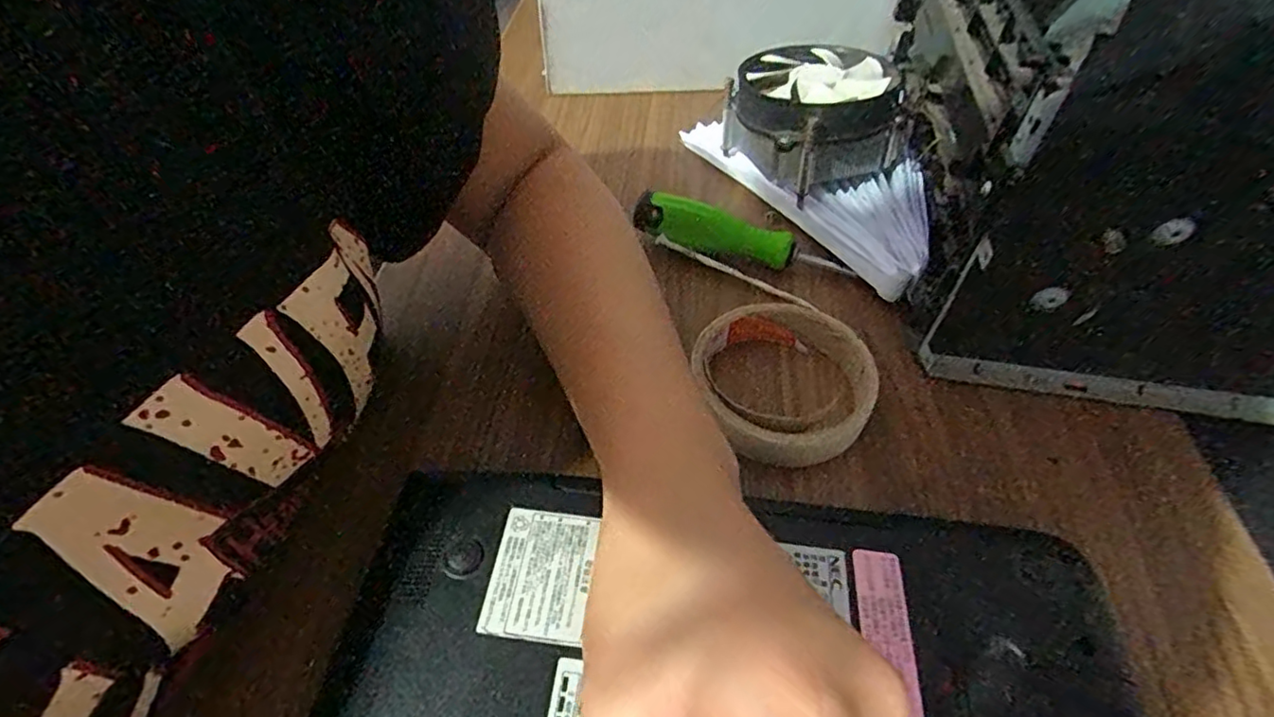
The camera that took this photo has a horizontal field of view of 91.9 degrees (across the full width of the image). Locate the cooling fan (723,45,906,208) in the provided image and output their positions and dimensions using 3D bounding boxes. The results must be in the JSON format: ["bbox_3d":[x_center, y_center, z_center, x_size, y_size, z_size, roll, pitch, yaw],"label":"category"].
[{"bbox_3d":[0.112,-0.153,0.396,0.096,0.070,0.103,-12,52,-9],"label":"cooling fan"}]

